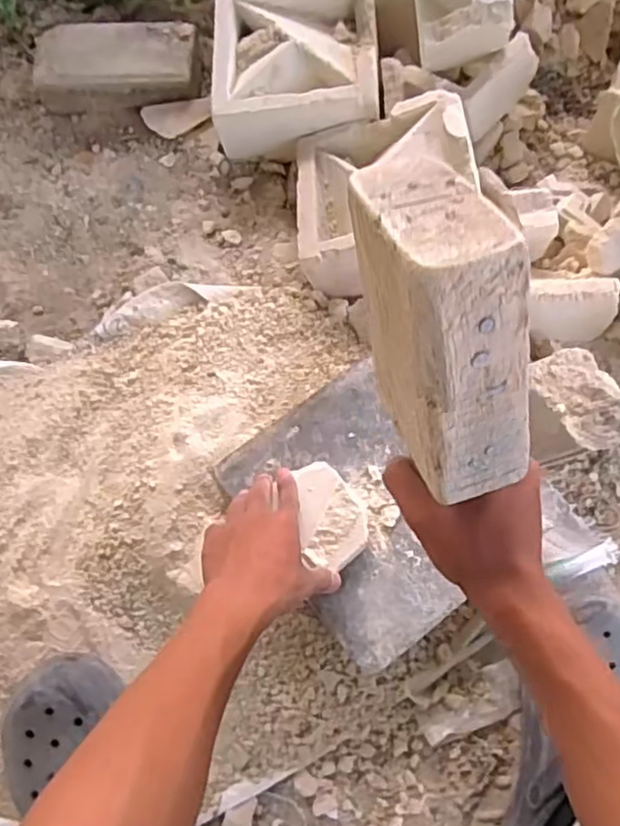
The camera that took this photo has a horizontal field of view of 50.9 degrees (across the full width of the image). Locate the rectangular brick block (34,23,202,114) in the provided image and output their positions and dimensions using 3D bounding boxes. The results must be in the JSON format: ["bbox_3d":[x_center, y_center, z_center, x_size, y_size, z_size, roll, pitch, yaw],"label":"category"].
[{"bbox_3d":[-0.257,-0.462,0.878,0.214,0.068,0.107,-4,69,0],"label":"rectangular brick block"}]

